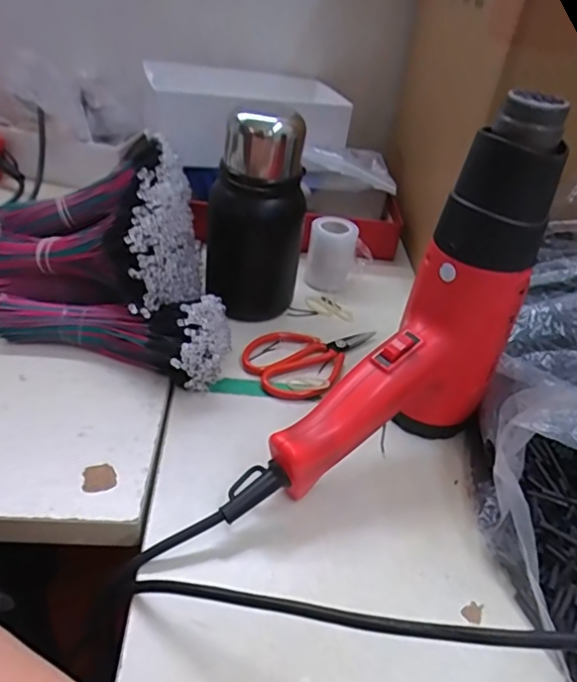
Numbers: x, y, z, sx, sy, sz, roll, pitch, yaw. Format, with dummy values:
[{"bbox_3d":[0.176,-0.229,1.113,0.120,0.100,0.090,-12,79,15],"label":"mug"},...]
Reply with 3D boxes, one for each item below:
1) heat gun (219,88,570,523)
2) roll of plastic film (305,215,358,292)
[{"bbox_3d":[0.067,-0.003,0.322,0.064,0.238,0.200,34,44,31],"label":"heat gun"},{"bbox_3d":[0.045,-0.089,0.577,0.049,0.068,0.048,5,37,-4],"label":"roll of plastic film"}]

